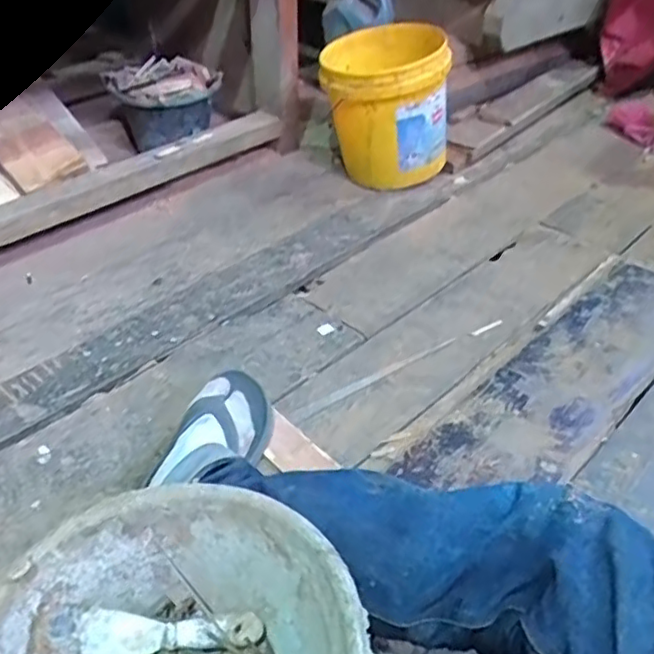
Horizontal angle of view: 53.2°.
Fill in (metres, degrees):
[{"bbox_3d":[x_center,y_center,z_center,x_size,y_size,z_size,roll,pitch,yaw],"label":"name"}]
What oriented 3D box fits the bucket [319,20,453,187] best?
[{"bbox_3d":[0.126,-0.492,1.463,0.257,0.269,0.283,-2,39,-3],"label":"bucket"}]

